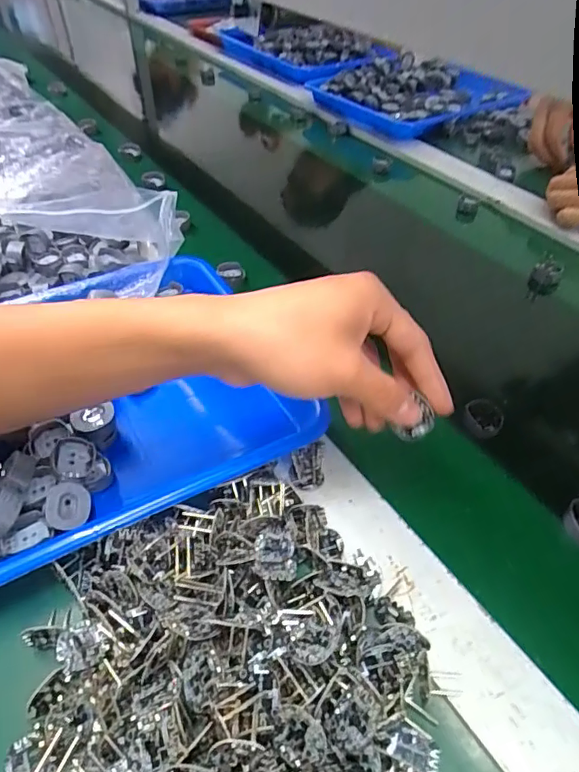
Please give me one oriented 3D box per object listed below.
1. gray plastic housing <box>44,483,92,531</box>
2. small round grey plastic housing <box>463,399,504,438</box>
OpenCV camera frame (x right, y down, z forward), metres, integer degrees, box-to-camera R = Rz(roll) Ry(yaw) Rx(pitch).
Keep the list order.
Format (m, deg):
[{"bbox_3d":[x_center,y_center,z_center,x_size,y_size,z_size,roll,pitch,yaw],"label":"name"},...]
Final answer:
[{"bbox_3d":[-0.132,0.071,0.311,0.025,0.007,0.028,-3,65,-25],"label":"gray plastic housing"},{"bbox_3d":[0.150,0.025,0.402,0.026,0.015,0.026,1,45,-1],"label":"small round grey plastic housing"}]

